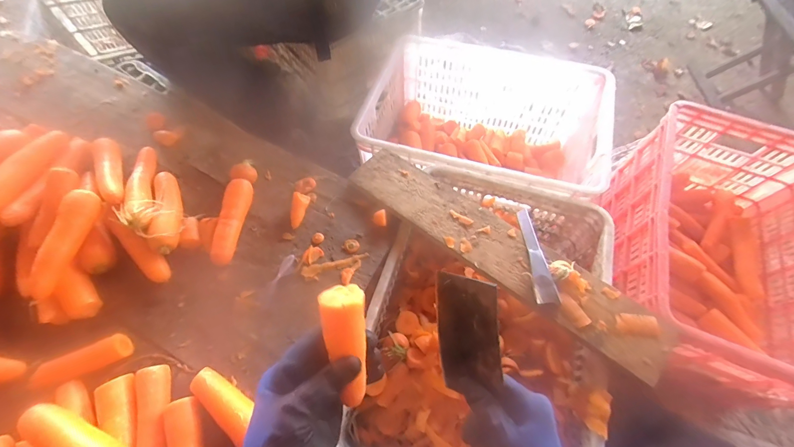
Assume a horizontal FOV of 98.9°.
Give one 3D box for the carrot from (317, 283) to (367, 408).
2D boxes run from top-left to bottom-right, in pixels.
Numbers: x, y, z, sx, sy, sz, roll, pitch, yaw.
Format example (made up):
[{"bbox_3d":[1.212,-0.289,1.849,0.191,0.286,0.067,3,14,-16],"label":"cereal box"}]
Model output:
[{"bbox_3d":[-0.040,0.109,0.298,0.035,0.037,0.105,-9,107,-4],"label":"carrot"}]

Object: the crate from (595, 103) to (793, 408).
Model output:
[{"bbox_3d":[0.665,0.037,0.701,0.374,0.253,0.538,22,65,11],"label":"crate"}]

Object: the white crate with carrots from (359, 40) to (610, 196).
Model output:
[{"bbox_3d":[0.198,-0.211,0.847,0.515,0.257,0.387,14,64,7],"label":"white crate with carrots"}]

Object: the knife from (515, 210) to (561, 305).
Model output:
[{"bbox_3d":[0.220,0.047,0.545,0.034,0.012,0.161,-6,63,-3],"label":"knife"}]

